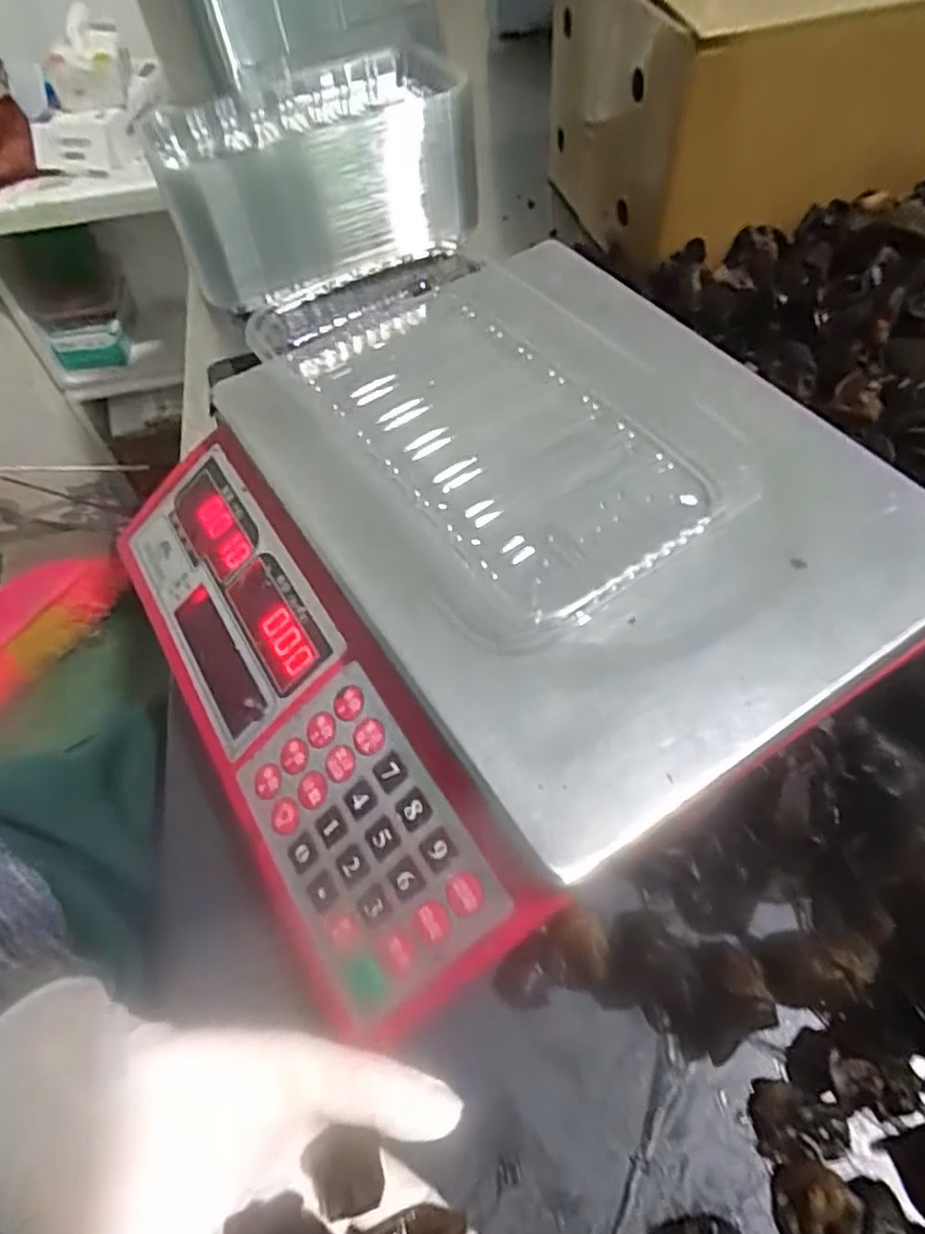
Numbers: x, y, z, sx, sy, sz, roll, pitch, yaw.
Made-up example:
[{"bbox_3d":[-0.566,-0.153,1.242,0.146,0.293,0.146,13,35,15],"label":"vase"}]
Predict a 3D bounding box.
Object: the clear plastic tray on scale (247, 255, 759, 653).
[{"bbox_3d":[0.006,-0.097,0.312,0.133,0.018,0.238,-31,61,-15],"label":"clear plastic tray on scale"}]

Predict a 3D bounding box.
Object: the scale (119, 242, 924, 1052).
[{"bbox_3d":[0.004,-0.032,0.316,0.301,0.090,0.301,-30,61,-15],"label":"scale"}]

